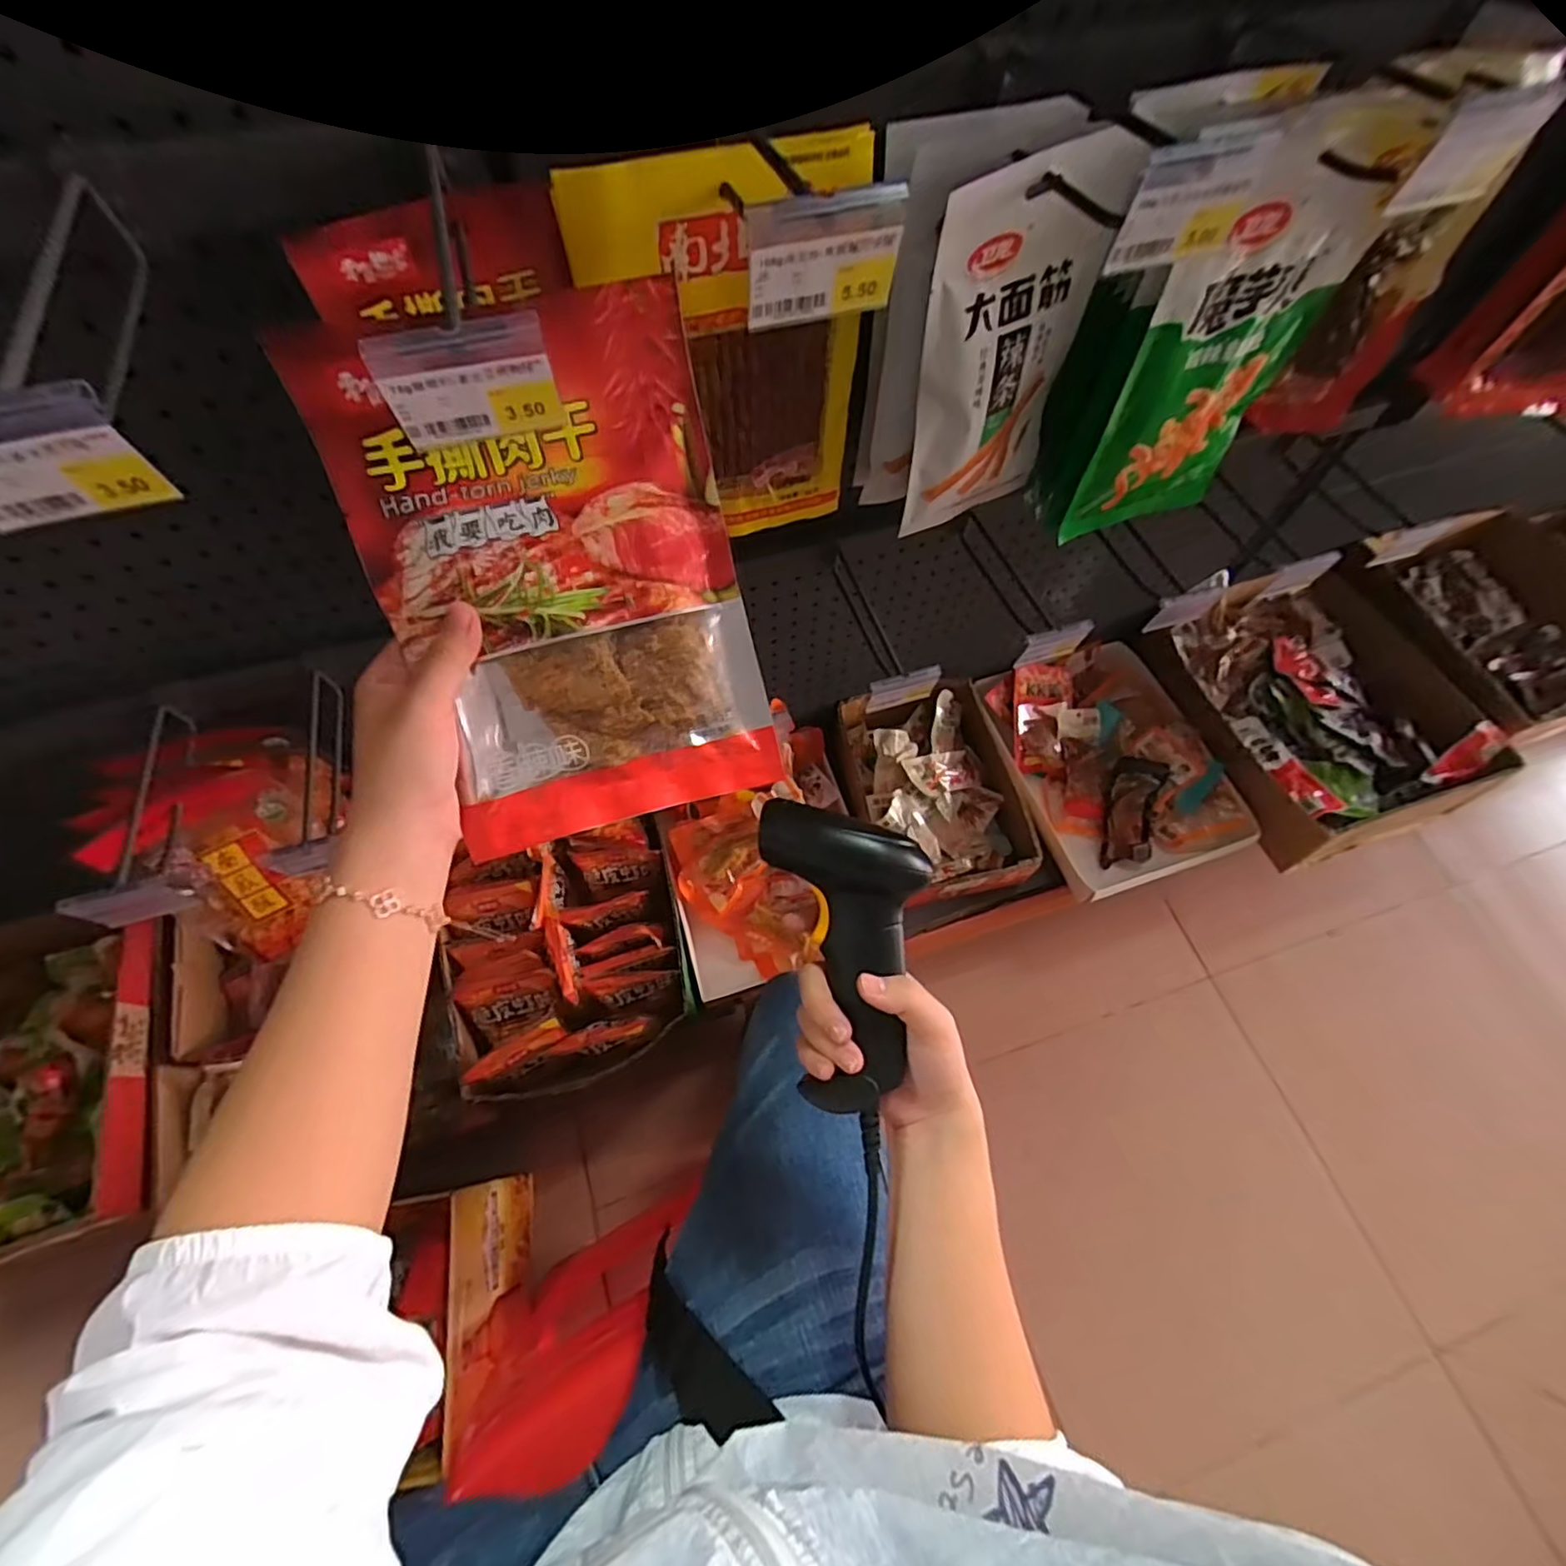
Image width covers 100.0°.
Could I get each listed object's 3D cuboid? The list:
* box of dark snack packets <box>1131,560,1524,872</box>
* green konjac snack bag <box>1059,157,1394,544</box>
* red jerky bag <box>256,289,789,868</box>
[{"bbox_3d":[0.758,-0.114,0.940,0.356,0.121,0.374,-18,65,-10],"label":"box of dark snack packets"},{"bbox_3d":[0.296,-0.281,0.464,0.135,0.230,0.019,-15,65,-8],"label":"green konjac snack bag"},{"bbox_3d":[-0.100,-0.089,0.304,0.160,0.023,0.222,-15,102,-10],"label":"red jerky bag"}]

